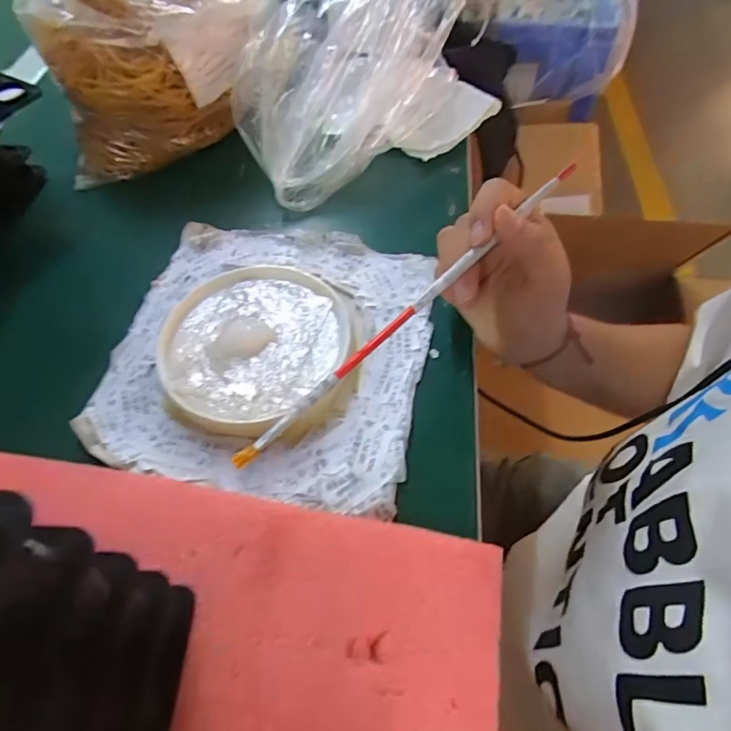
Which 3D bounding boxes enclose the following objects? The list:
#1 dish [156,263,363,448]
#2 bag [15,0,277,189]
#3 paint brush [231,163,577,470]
[{"bbox_3d":[-0.068,-0.013,0.324,0.126,0.020,0.124,-1,57,2],"label":"dish"},{"bbox_3d":[-0.164,-0.271,0.425,0.174,0.171,0.177,-3,58,0],"label":"bag"},{"bbox_3d":[0.028,-0.033,0.268,0.246,0.007,0.007,-42,61,-11],"label":"paint brush"}]

